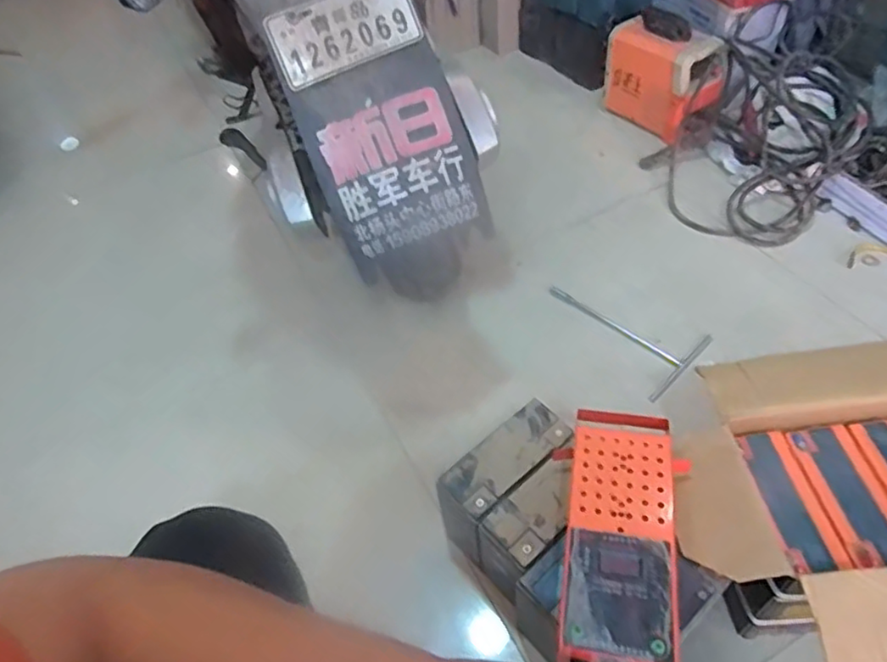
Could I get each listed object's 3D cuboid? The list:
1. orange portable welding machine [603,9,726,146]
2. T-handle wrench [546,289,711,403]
[{"bbox_3d":[0.514,-0.601,1.441,0.156,0.221,0.227,-27,52,-16],"label":"orange portable welding machine"},{"bbox_3d":[0.320,-0.011,1.134,0.159,0.024,0.297,-34,54,-22],"label":"T-handle wrench"}]

